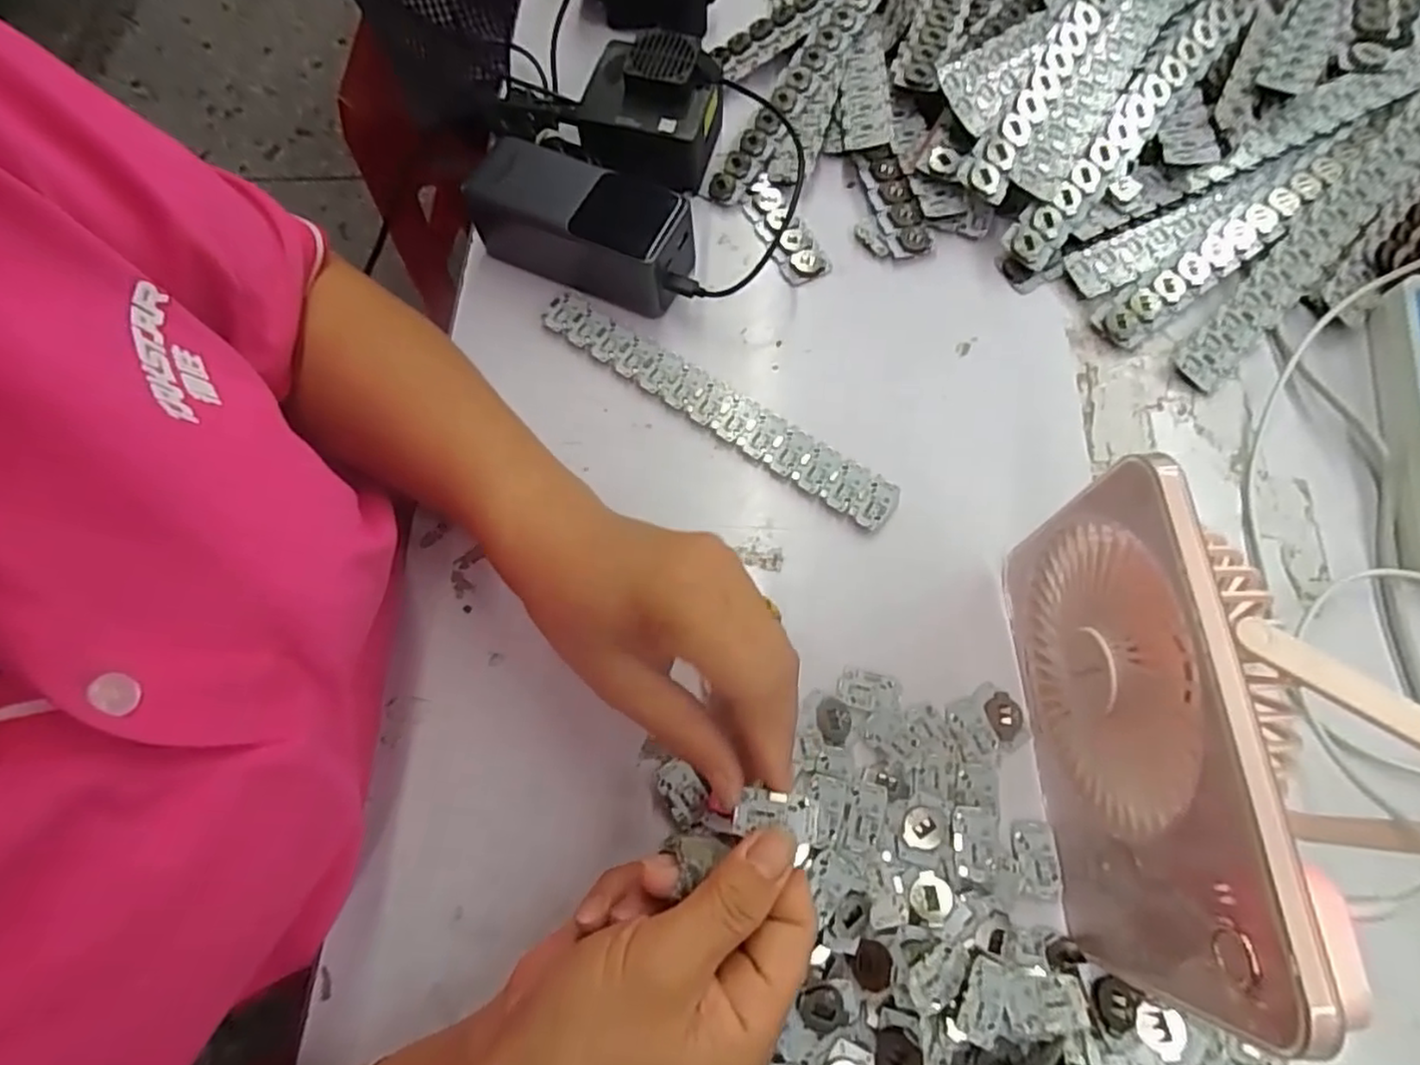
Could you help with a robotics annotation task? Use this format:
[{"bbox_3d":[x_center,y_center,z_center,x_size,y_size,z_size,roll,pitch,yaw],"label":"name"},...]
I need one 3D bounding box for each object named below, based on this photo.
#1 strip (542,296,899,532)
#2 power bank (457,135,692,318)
[{"bbox_3d":[0.002,-0.074,0.387,0.230,0.006,0.029,34,75,14],"label":"strip"},{"bbox_3d":[-0.074,-0.181,0.403,0.138,0.049,0.050,25,73,11],"label":"power bank"}]

